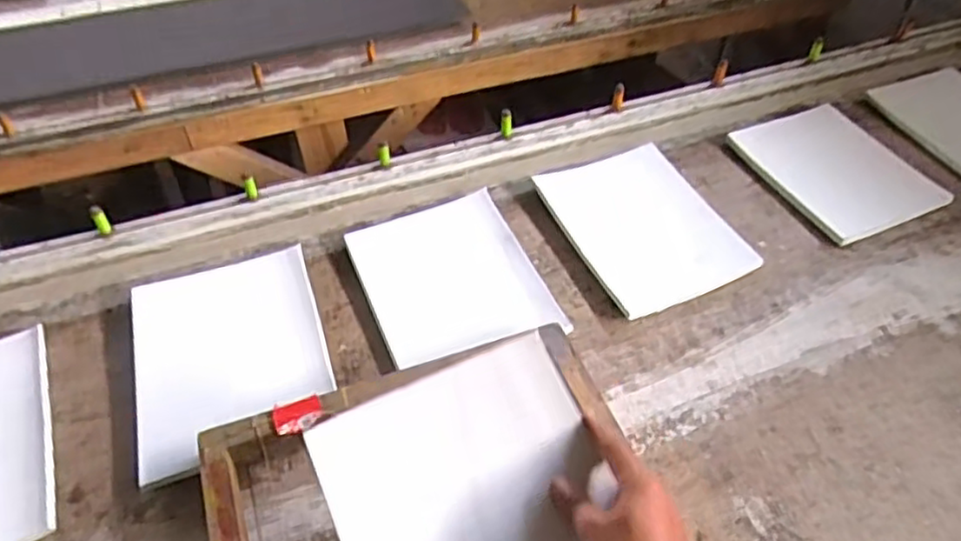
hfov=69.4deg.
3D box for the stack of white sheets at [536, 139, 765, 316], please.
[{"bbox_3d":[0.226,-0.063,0.971,0.203,0.018,0.263,-21,56,-13],"label":"stack of white sheets"}]

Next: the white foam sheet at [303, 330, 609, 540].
[{"bbox_3d":[0.006,0.201,0.542,0.212,0.026,0.269,-22,65,-12],"label":"white foam sheet"}]

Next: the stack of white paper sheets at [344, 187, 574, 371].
[{"bbox_3d":[-0.041,0.006,0.893,0.207,0.030,0.240,-17,51,-17],"label":"stack of white paper sheets"}]

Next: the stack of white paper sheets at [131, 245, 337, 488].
[{"bbox_3d":[-0.296,0.095,0.824,0.213,0.026,0.272,-14,51,-14],"label":"stack of white paper sheets"}]

